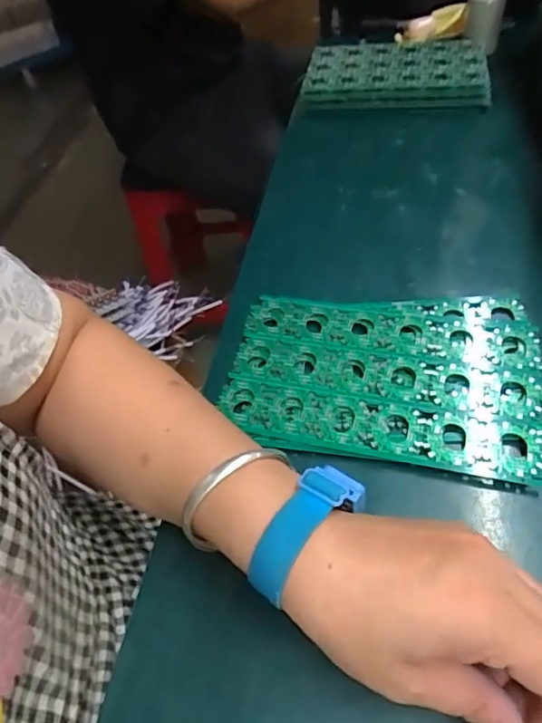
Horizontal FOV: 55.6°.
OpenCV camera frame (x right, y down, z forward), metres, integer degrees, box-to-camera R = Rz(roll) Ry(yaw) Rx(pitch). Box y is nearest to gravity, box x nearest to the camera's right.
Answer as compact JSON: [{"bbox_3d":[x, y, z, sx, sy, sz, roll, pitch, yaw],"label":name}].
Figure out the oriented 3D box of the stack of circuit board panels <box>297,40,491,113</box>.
[{"bbox_3d":[0.145,-0.345,0.615,0.213,0.034,0.135,-1,50,12],"label":"stack of circuit board panels"}]

